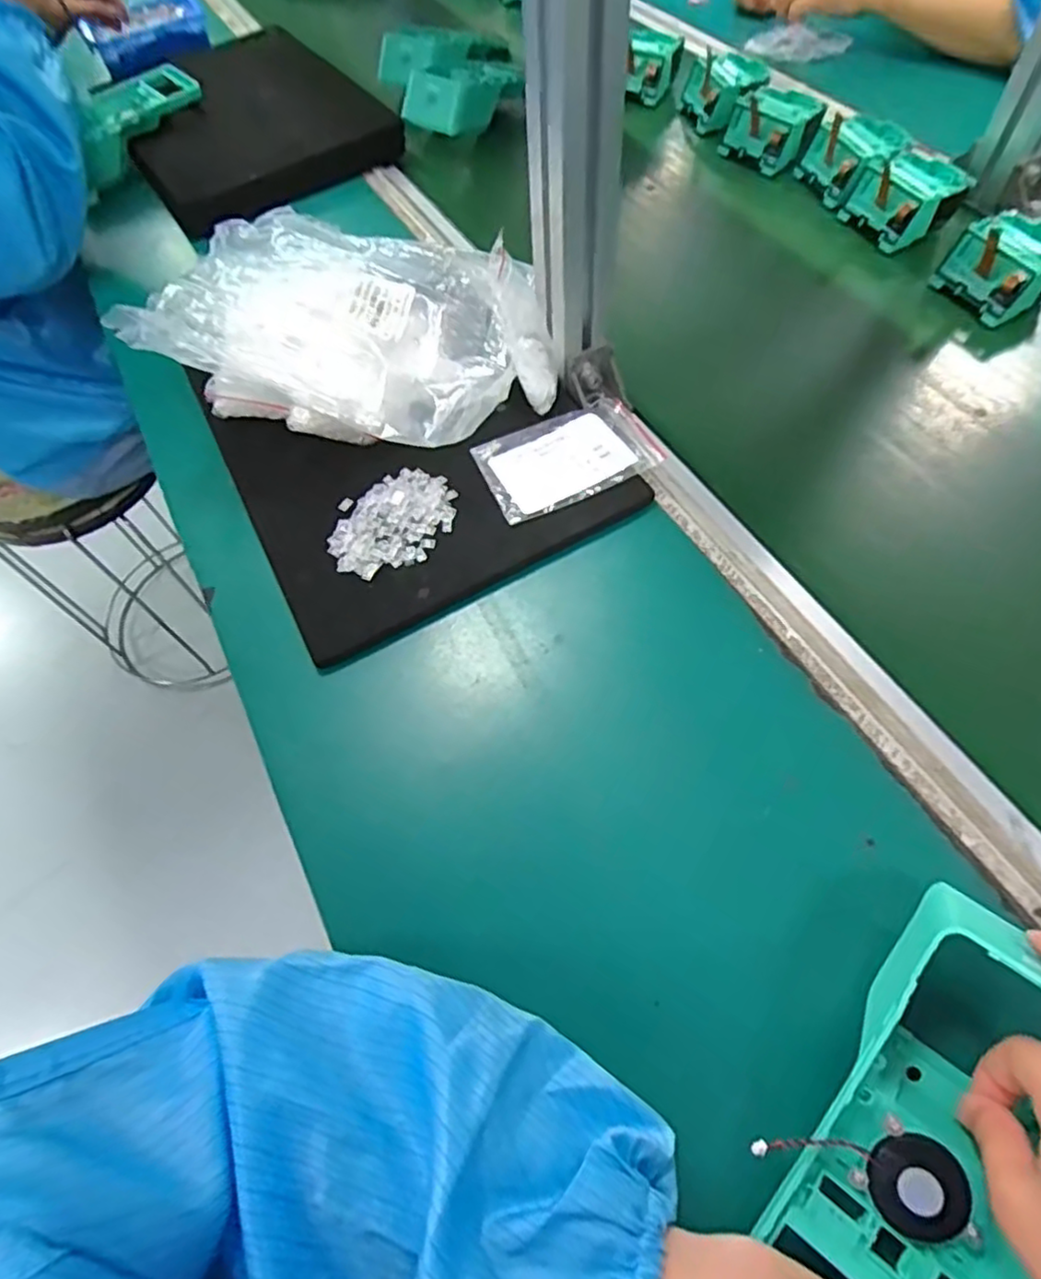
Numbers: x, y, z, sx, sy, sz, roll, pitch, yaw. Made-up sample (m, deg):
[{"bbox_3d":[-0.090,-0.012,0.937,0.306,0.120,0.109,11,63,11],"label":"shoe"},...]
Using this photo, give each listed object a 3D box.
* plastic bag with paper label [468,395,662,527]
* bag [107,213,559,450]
[{"bbox_3d":[0.034,-0.131,0.466,0.122,0.008,0.079,-22,61,-10],"label":"plastic bag with paper label"},{"bbox_3d":[-0.116,-0.236,0.491,0.286,0.080,0.216,10,61,9],"label":"bag"}]

